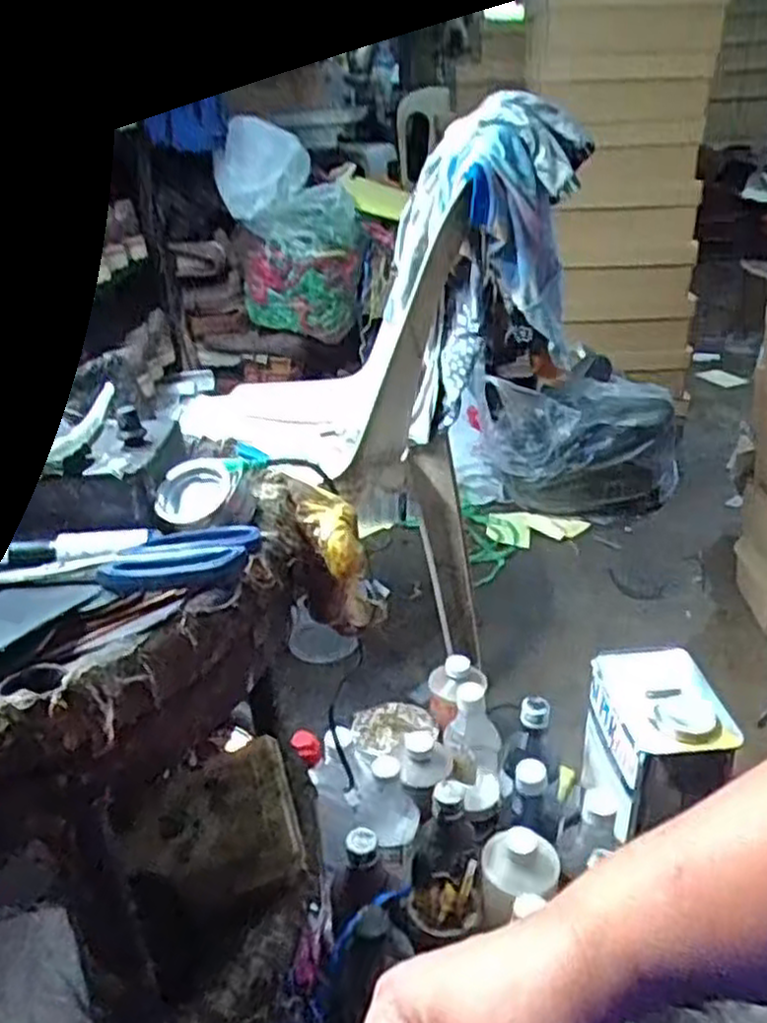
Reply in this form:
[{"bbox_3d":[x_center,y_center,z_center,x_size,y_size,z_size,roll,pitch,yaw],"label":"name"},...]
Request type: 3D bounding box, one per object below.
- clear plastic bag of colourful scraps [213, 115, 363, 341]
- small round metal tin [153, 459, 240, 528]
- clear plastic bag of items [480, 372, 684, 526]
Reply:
[{"bbox_3d":[-0.200,-0.605,1.710,0.274,0.420,0.183,-6,28,-7],"label":"clear plastic bag of colourful scraps"},{"bbox_3d":[-0.115,-0.012,0.482,0.040,0.046,0.023,31,-4,-1],"label":"small round metal tin"},{"bbox_3d":[0.405,-0.131,1.631,0.401,0.257,0.179,5,29,15],"label":"clear plastic bag of items"}]

